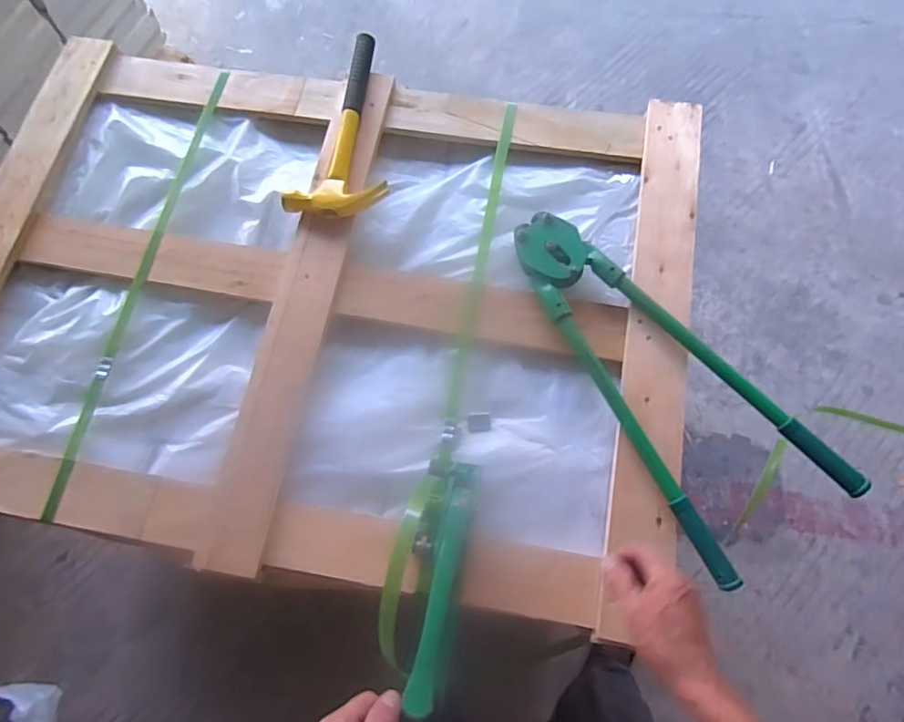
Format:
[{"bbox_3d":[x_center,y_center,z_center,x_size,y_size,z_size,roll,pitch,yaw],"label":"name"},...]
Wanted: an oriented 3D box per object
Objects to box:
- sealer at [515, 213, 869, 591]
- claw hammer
[{"bbox_3d":[0.258,-0.003,0.680,0.191,0.042,0.505,-29,72,-10],"label":"sealer"},{"bbox_3d":[-0.164,-0.354,0.798,0.139,0.035,0.319,-1,69,0],"label":"claw hammer"}]

